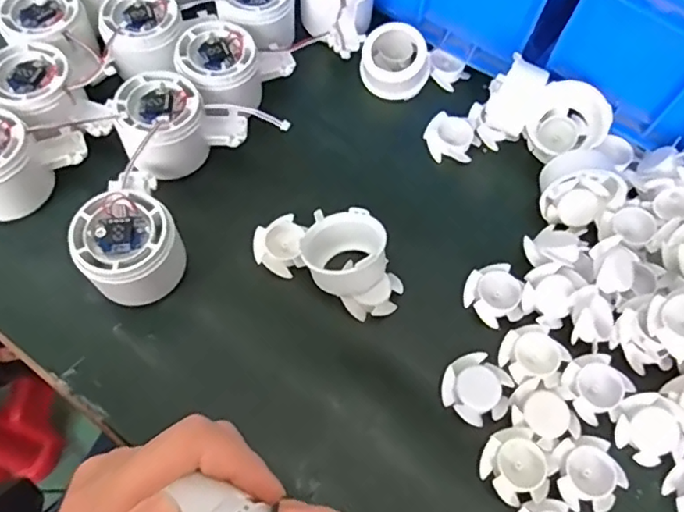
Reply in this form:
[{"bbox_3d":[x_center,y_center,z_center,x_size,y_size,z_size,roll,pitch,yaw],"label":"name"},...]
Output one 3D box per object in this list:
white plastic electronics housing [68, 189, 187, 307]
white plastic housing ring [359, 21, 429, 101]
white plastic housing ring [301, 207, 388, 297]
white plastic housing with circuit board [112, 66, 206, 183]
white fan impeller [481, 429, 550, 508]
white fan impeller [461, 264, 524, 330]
[{"bbox_3d":[-0.127,0.000,0.357,0.055,0.056,0.058,1,64,-2],"label":"white plastic electronics housing"},{"bbox_3d":[0.041,-0.151,0.457,0.052,0.033,0.052,-1,86,9],"label":"white plastic housing ring"},{"bbox_3d":[0.001,-0.001,0.377,0.052,0.025,0.054,1,64,-2],"label":"white plastic housing ring"},{"bbox_3d":[-0.123,-0.088,0.400,0.059,0.045,0.063,-26,68,-14],"label":"white plastic housing with circuit board"},{"bbox_3d":[0.098,0.120,0.331,0.035,0.007,0.040,-22,67,-13],"label":"white fan impeller"},{"bbox_3d":[0.101,0.026,0.381,0.035,0.011,0.039,-39,72,-19],"label":"white fan impeller"}]

